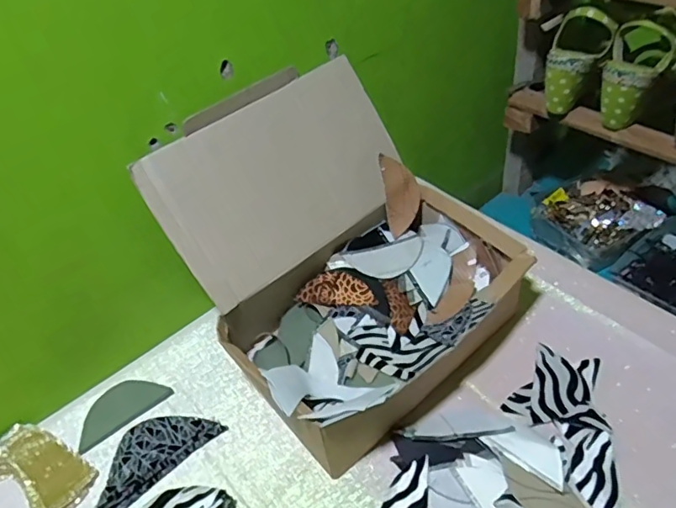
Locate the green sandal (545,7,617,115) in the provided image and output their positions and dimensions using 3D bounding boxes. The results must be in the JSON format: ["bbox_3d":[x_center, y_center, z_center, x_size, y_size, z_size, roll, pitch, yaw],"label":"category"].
[{"bbox_3d":[0.322,-0.270,0.755,0.053,0.144,0.080,-15,41,-41],"label":"green sandal"}]

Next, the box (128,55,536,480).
[{"bbox_3d":[0.006,-0.008,0.628,0.324,0.259,0.324,-31,50,-21],"label":"box"}]

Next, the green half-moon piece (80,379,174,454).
[{"bbox_3d":[-0.267,0.184,0.656,0.111,0.004,0.060,-32,50,-22],"label":"green half-moon piece"}]

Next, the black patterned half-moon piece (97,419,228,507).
[{"bbox_3d":[-0.212,0.224,0.608,0.146,0.014,0.073,-36,52,-25],"label":"black patterned half-moon piece"}]

